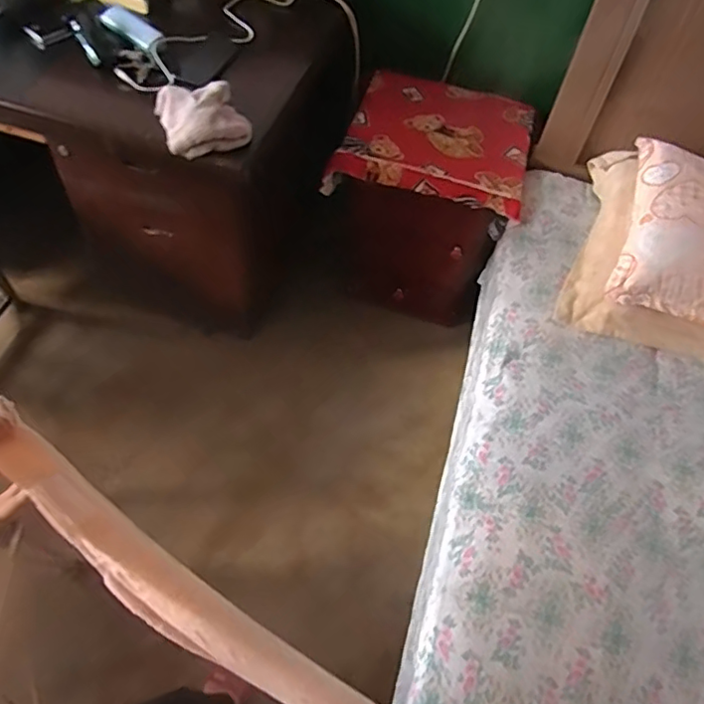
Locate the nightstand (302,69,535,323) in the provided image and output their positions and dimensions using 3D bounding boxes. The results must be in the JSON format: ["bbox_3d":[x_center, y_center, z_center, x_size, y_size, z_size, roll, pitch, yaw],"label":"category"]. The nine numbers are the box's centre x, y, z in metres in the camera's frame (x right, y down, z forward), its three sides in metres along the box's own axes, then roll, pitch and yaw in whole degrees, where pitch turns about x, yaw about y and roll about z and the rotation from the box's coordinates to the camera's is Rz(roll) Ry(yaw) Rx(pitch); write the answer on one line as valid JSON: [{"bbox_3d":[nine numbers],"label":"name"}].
[{"bbox_3d":[0.170,-0.399,1.521,0.477,0.464,0.375,15,58,3],"label":"nightstand"}]

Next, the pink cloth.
[{"bbox_3d":[-0.257,-0.410,0.960,0.143,0.047,0.163,-18,62,-17],"label":"pink cloth"}]

